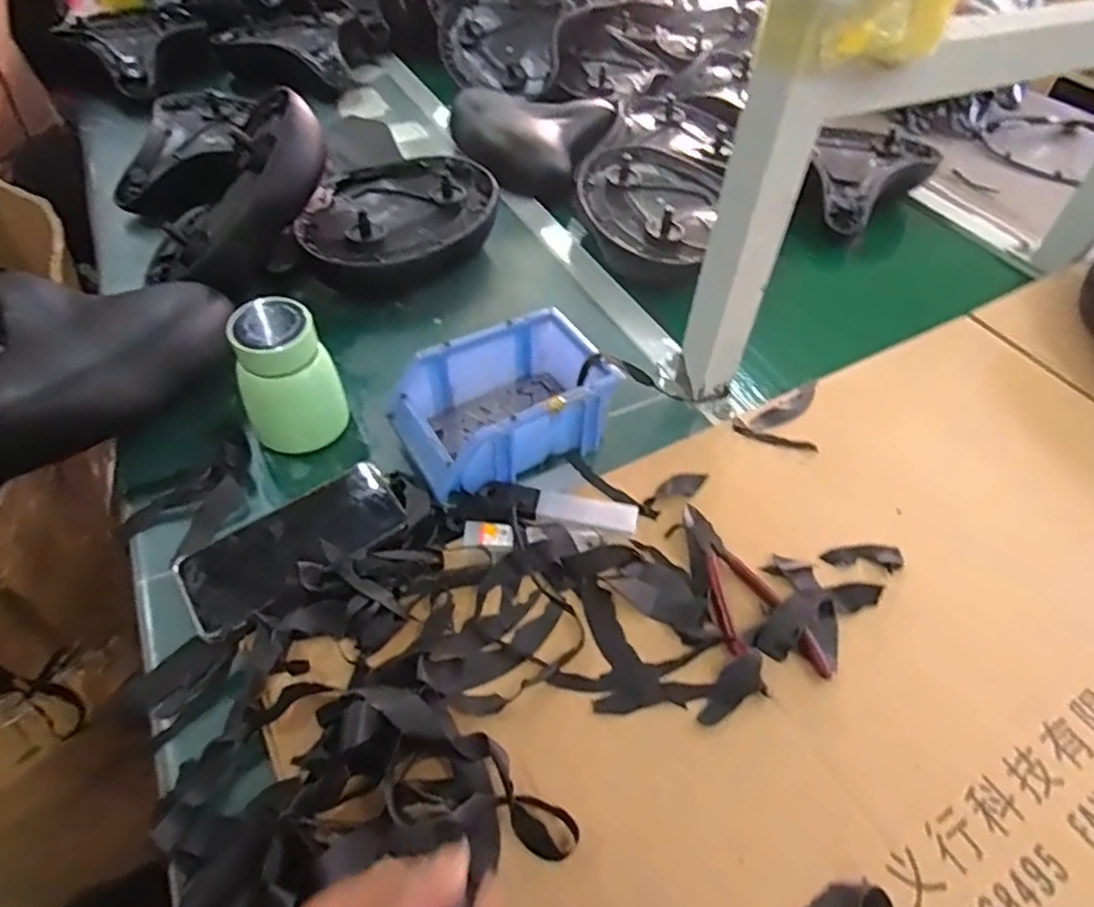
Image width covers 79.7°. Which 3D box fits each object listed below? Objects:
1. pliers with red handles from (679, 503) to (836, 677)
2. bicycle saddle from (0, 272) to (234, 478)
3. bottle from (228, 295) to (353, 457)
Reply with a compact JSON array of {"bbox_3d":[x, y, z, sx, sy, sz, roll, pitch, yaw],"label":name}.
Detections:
[{"bbox_3d":[0.137,0.101,0.481,0.056,0.012,0.154,-19,53,-16],"label":"pliers with red handles"},{"bbox_3d":[-0.425,-0.097,0.593,0.208,0.074,0.233,38,57,26],"label":"bicycle saddle"},{"bbox_3d":[-0.220,-0.063,0.555,0.081,0.113,0.064,-23,55,-19],"label":"bottle"}]

